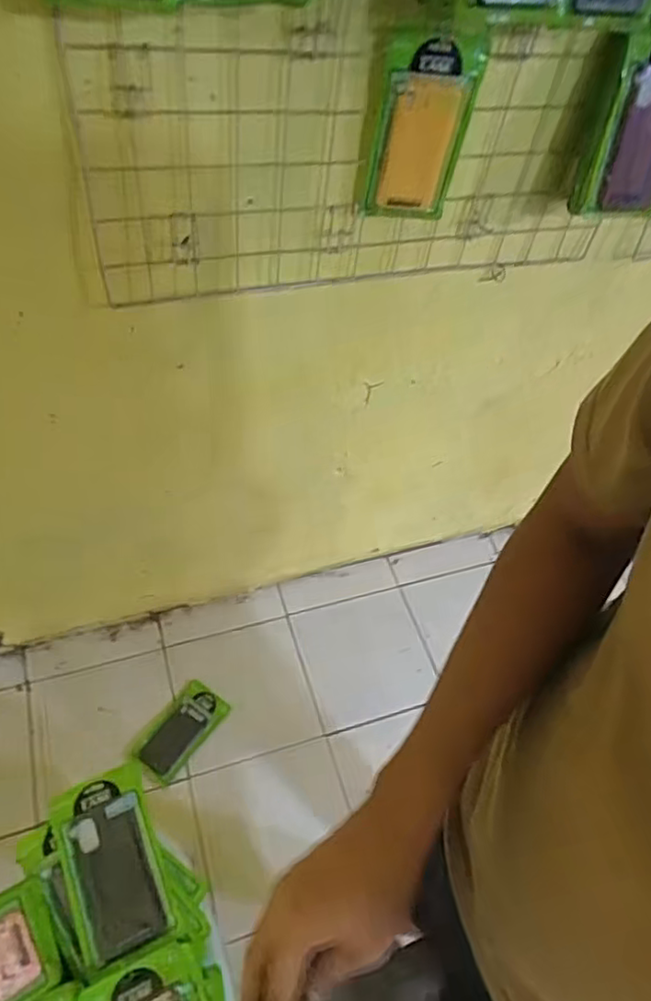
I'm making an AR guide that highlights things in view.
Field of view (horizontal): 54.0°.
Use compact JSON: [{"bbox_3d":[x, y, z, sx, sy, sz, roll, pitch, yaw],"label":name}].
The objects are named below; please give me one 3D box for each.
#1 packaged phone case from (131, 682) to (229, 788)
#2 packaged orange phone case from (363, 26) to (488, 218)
[{"bbox_3d":[-0.315,0.492,1.377,0.116,0.019,0.209,32,57,17],"label":"packaged phone case"},{"bbox_3d":[0.117,-0.448,0.780,0.114,0.209,0.034,-7,54,-11],"label":"packaged orange phone case"}]

